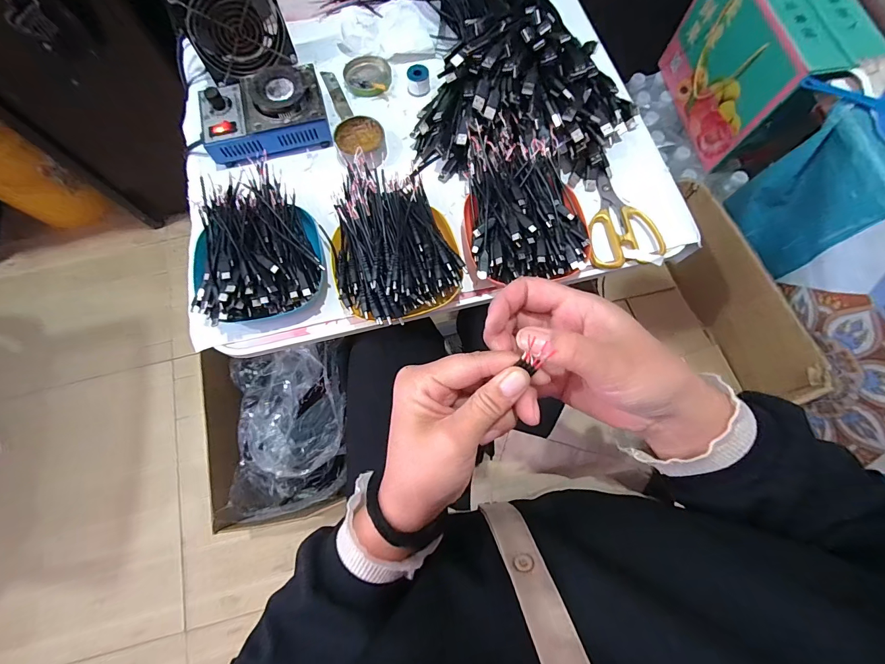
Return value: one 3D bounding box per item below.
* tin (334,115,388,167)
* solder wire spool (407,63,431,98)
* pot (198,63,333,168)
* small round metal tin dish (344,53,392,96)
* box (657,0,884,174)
[{"bbox_3d":[-0.106,-0.249,0.491,0.064,0.026,0.061,0,74,0],"label":"tin"},{"bbox_3d":[-0.033,-0.346,0.517,0.030,0.025,0.027,-4,74,-1],"label":"solder wire spool"},{"bbox_3d":[-0.226,-0.277,0.480,0.151,0.063,0.101,-15,75,-4],"label":"pot"},{"bbox_3d":[-0.107,-0.367,0.531,0.065,0.015,0.071,0,74,0],"label":"small round metal tin dish"},{"bbox_3d":[0.627,-0.544,0.753,0.170,0.240,0.322,-9,75,-3],"label":"box"}]

